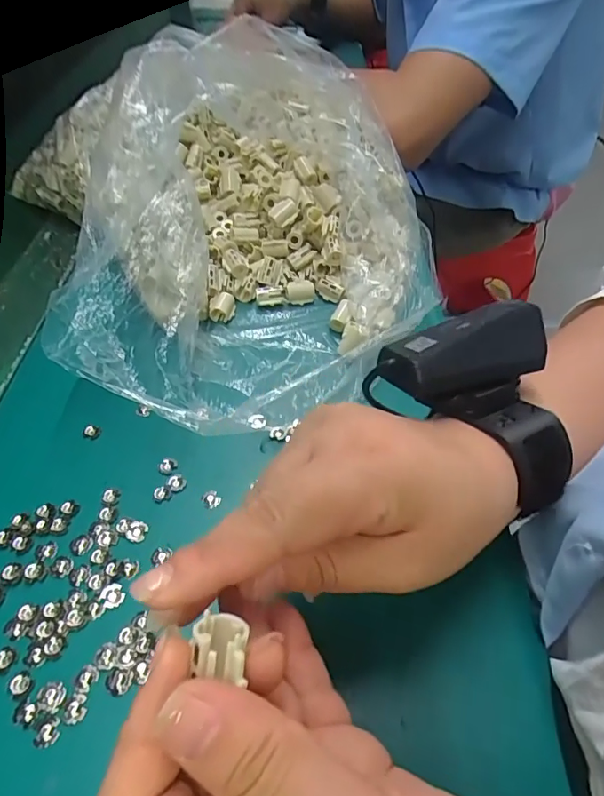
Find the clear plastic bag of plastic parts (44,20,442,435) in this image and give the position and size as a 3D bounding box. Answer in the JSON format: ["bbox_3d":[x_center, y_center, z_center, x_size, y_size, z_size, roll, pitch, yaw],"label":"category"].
[{"bbox_3d":[-0.017,-0.140,0.350,0.213,0.138,0.337,8,49,9],"label":"clear plastic bag of plastic parts"}]

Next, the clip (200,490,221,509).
[{"bbox_3d":[-0.050,0.055,0.273,0.009,0.004,0.011,-33,55,-25],"label":"clip"}]

